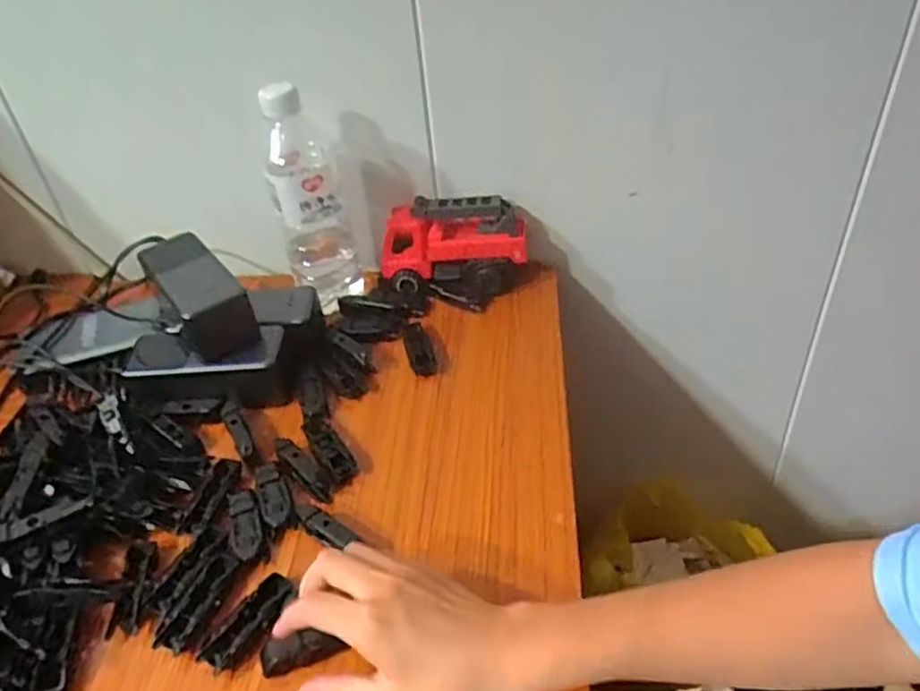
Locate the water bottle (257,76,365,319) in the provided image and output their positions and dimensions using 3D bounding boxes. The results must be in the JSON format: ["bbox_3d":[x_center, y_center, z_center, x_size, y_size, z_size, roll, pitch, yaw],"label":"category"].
[{"bbox_3d":[-0.133,-0.130,0.629,0.068,0.204,0.069,-12,41,-8],"label":"water bottle"}]

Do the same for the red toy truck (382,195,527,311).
[{"bbox_3d":[-0.006,-0.091,0.664,0.138,0.076,0.085,-1,40,5],"label":"red toy truck"}]

